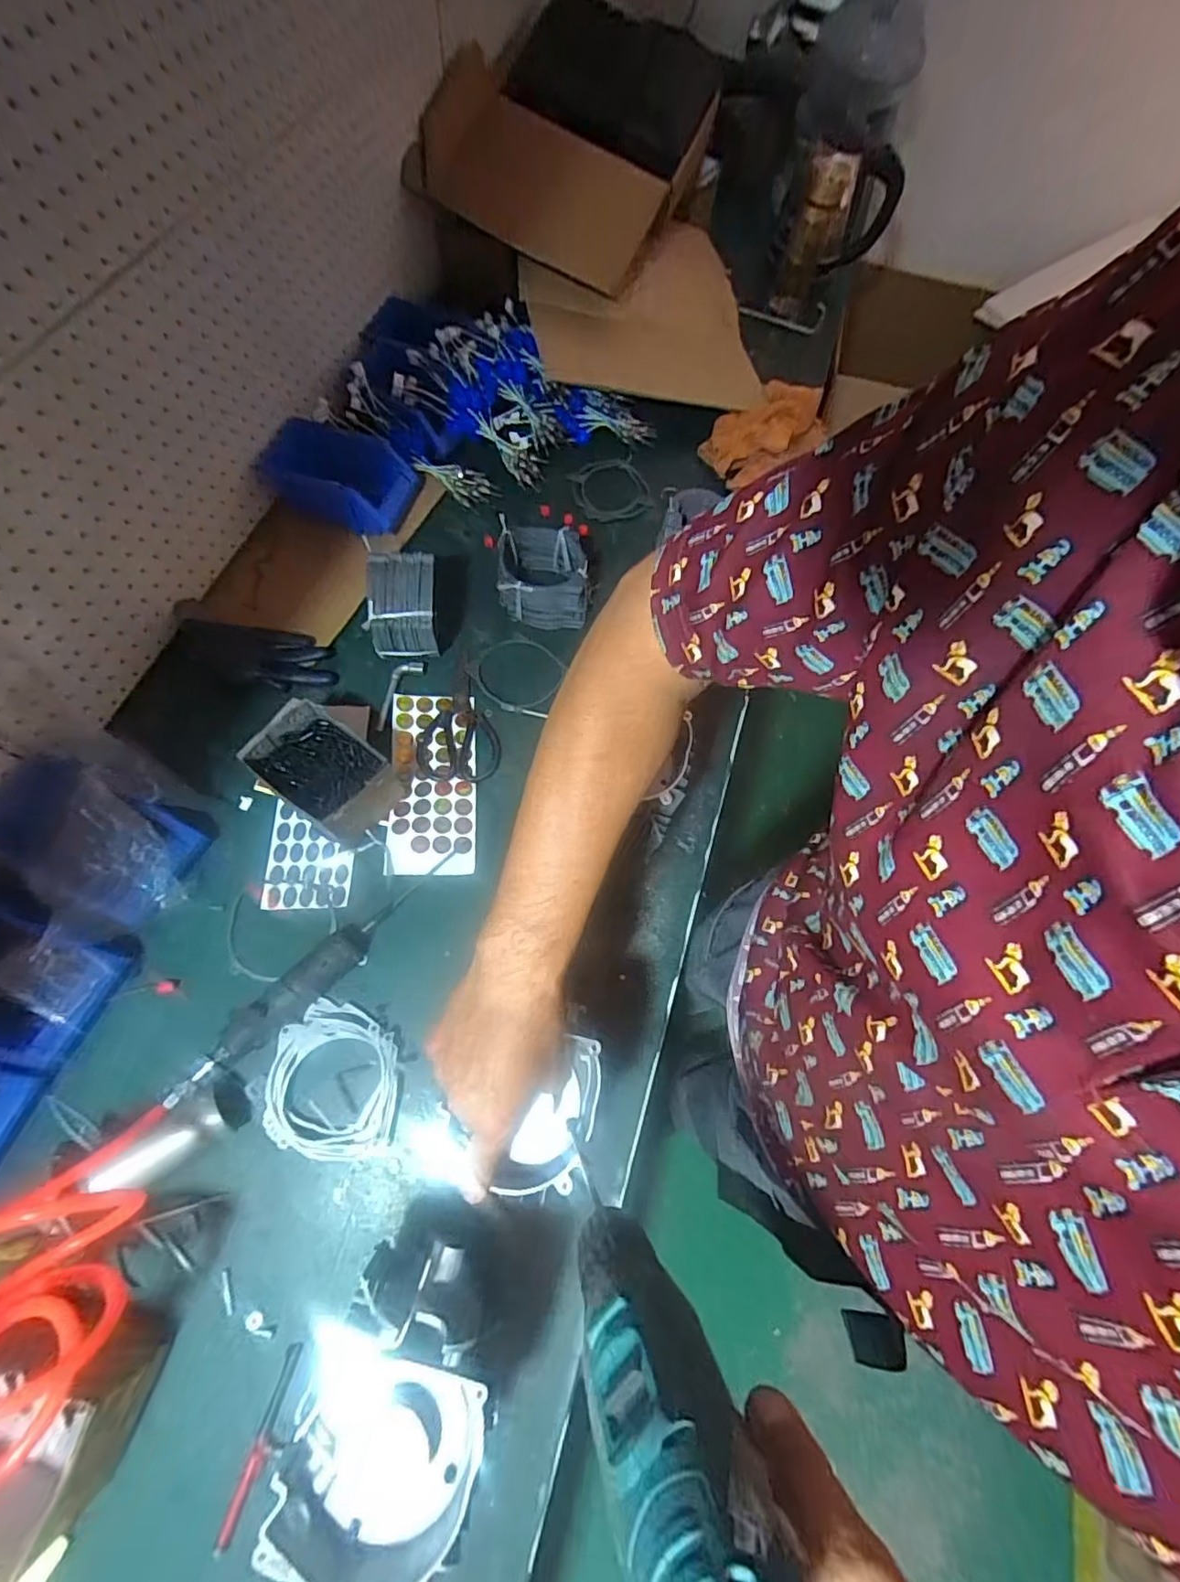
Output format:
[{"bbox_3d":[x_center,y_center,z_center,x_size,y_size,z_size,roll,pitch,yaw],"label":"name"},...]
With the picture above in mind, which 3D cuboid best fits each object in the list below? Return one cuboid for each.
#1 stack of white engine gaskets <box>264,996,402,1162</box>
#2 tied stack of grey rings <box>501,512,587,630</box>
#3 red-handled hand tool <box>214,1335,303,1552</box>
[{"bbox_3d":[-0.259,0.292,0.585,0.122,0.024,0.141,4,67,-1],"label":"stack of white engine gaskets"},{"bbox_3d":[-0.065,-0.303,0.816,0.127,0.081,0.127,3,67,-1],"label":"tied stack of grey rings"},{"bbox_3d":[-0.284,0.564,0.494,0.016,0.009,0.136,15,68,4],"label":"red-handled hand tool"}]

